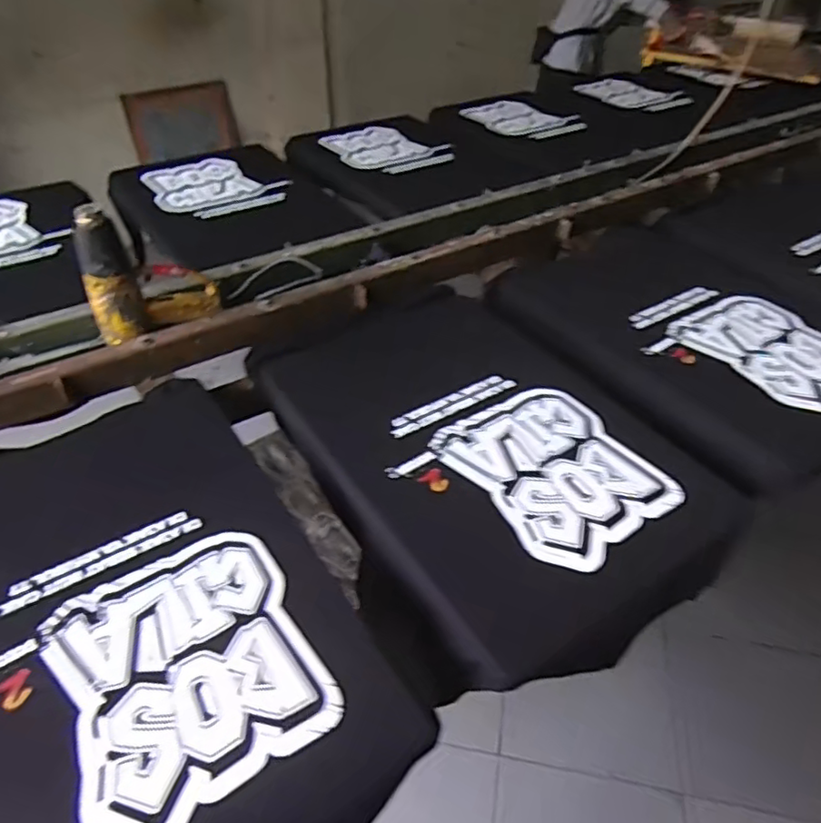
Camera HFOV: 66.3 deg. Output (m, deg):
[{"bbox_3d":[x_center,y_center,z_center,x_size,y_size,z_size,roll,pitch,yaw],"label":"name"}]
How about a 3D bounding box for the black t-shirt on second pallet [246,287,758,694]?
[{"bbox_3d":[0.092,0.052,0.920,0.443,0.111,0.664,-23,46,-24],"label":"black t-shirt on second pallet"}]

